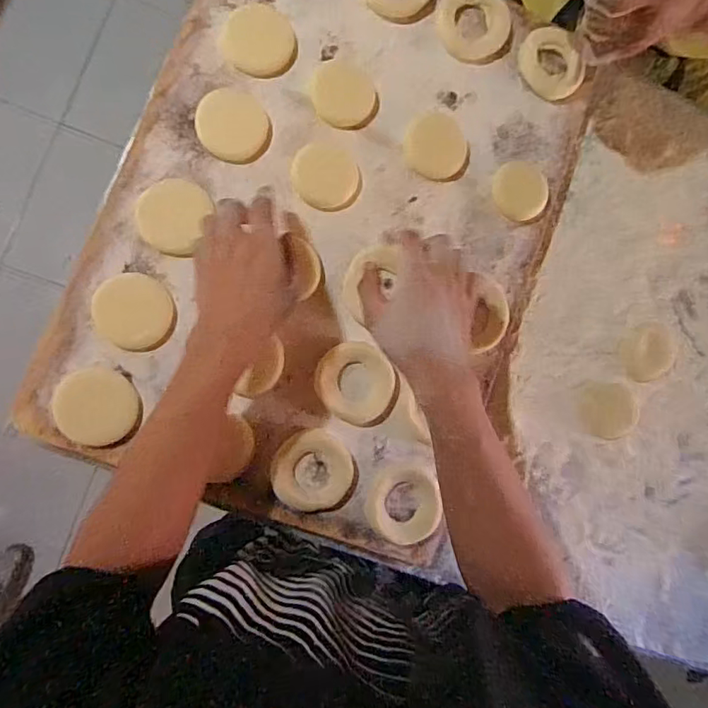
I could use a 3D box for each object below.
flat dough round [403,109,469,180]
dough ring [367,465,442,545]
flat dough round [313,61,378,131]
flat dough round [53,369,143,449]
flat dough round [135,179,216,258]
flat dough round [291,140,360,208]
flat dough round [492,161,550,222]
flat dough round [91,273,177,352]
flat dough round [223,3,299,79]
[{"bbox_3d":[0.087,-0.221,0.555,0.066,0.004,0.069,0,87,-9],"label":"flat dough round"},{"bbox_3d":[0.053,0.155,0.543,0.081,0.016,0.076,0,87,-9],"label":"dough ring"},{"bbox_3d":[-0.009,-0.267,0.543,0.063,0.004,0.069,0,87,-9],"label":"flat dough round"},{"bbox_3d":[-0.237,0.050,0.486,0.071,0.010,0.070,0,87,-9],"label":"flat dough round"},{"bbox_3d":[-0.176,-0.136,0.511,0.064,0.012,0.073,32,83,-7],"label":"flat dough round"},{"bbox_3d":[-0.029,-0.183,0.536,0.066,0.004,0.063,13,85,-9],"label":"flat dough round"},{"bbox_3d":[0.181,-0.177,0.571,0.061,0.007,0.061,0,93,-7],"label":"flat dough round"},{"bbox_3d":[-0.207,-0.039,0.498,0.068,0.017,0.070,0,87,-9],"label":"flat dough round"},{"bbox_3d":[-0.094,-0.315,0.529,0.070,0.005,0.072,0,87,-9],"label":"flat dough round"}]

